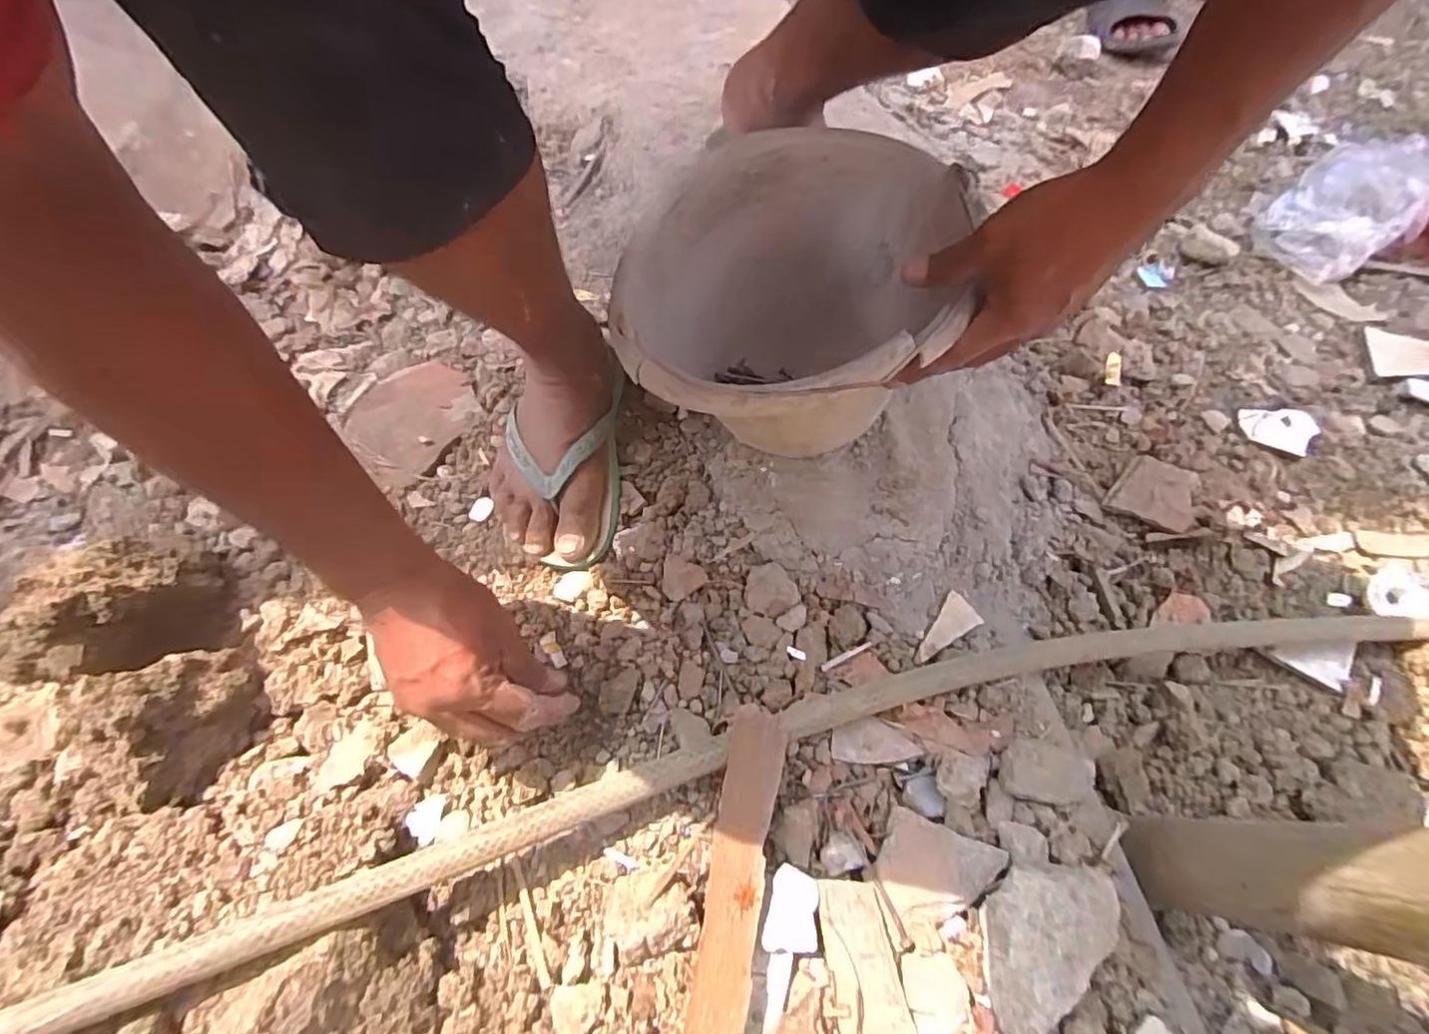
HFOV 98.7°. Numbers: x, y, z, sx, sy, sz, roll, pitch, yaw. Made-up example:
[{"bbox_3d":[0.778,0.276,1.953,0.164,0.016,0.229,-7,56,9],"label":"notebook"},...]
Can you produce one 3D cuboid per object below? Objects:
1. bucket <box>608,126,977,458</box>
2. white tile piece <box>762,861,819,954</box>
[{"bbox_3d":[0.053,-0.149,0.503,0.235,0.189,0.244,-1,59,2],"label":"bucket"},{"bbox_3d":[0.049,0.251,0.393,0.032,0.011,0.047,6,60,6],"label":"white tile piece"}]

